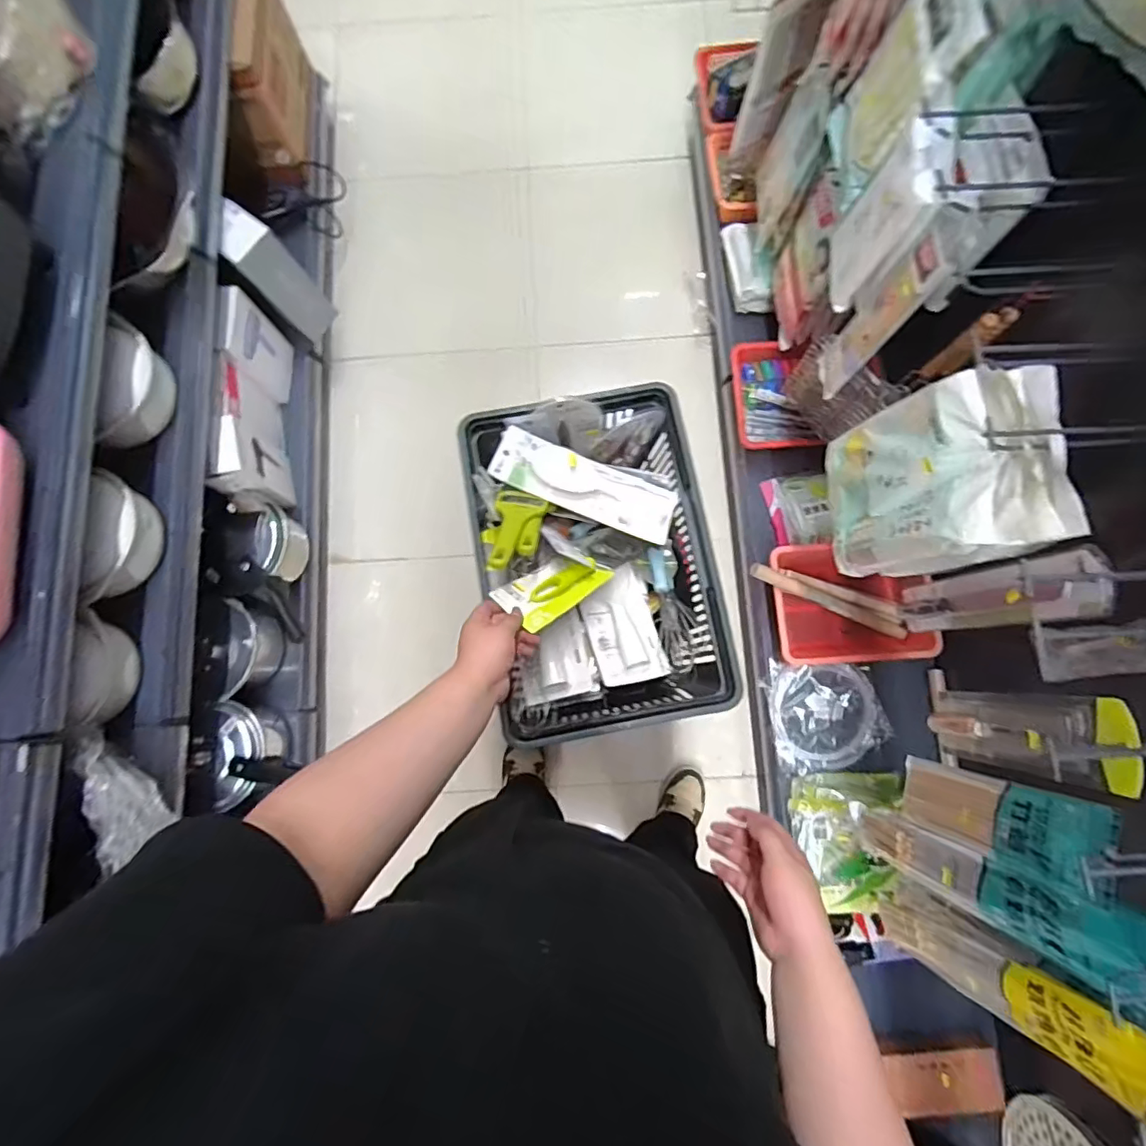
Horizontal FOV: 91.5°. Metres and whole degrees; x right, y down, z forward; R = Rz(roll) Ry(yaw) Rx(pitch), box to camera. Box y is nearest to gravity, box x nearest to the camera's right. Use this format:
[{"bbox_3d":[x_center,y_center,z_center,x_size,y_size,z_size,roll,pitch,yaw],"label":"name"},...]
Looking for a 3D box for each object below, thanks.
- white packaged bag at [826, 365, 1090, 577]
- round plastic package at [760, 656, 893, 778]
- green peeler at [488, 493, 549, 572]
[{"bbox_3d":[0.506,-0.128,0.794,0.130,0.310,0.235,-4,79,1],"label":"white packaged bag"},{"bbox_3d":[0.576,0.317,1.273,0.255,0.022,0.237,-10,79,0],"label":"round plastic package"},{"bbox_3d":[-0.076,-0.054,0.713,0.065,0.028,0.165,7,38,3],"label":"green peeler"}]

